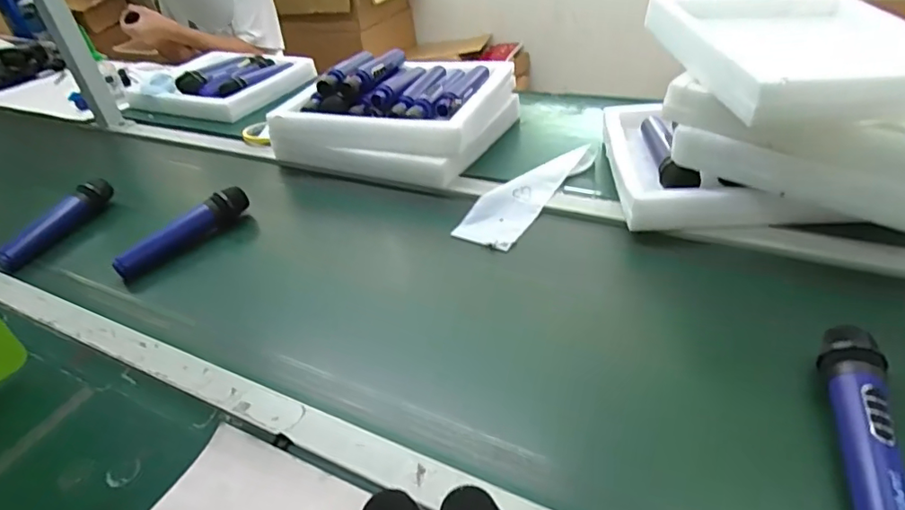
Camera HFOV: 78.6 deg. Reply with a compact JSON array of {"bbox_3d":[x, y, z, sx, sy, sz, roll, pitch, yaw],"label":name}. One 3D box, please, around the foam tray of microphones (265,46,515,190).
[{"bbox_3d":[-0.095,-0.257,0.983,0.350,0.120,0.322,11,41,24],"label":"foam tray of microphones"}]

